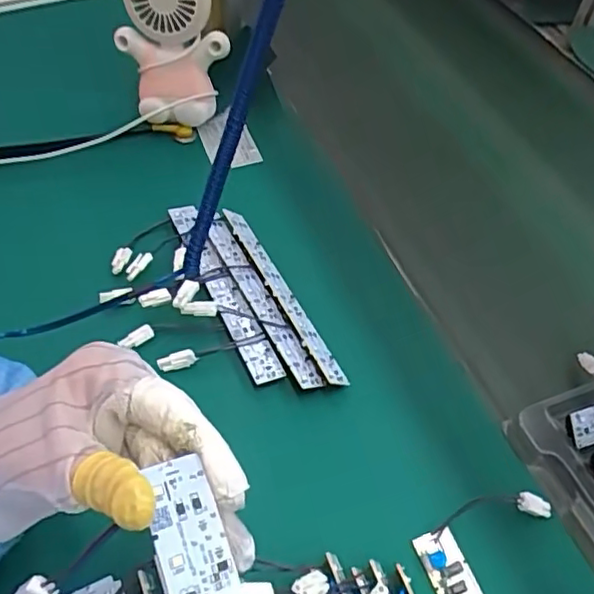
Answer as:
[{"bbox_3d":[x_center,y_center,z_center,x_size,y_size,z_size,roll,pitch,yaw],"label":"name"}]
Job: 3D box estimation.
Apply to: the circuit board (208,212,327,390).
[{"bbox_3d":[-0.033,-0.001,0.486,0.025,0.009,0.183,-8,50,-35],"label":"circuit board"}]

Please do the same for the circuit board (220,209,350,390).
[{"bbox_3d":[-0.012,-0.006,0.492,0.019,0.010,0.189,-19,55,-20],"label":"circuit board"}]

